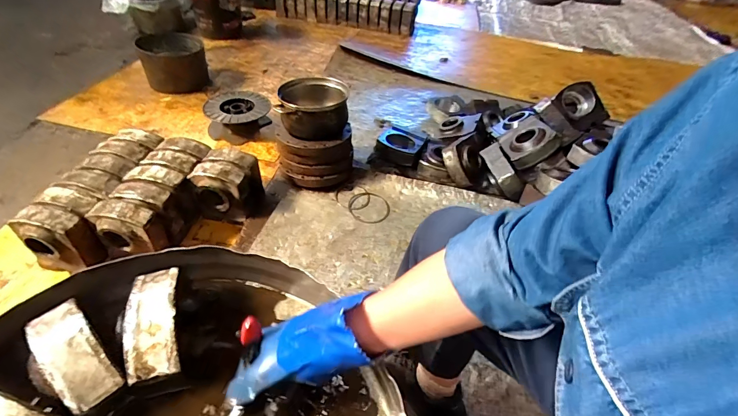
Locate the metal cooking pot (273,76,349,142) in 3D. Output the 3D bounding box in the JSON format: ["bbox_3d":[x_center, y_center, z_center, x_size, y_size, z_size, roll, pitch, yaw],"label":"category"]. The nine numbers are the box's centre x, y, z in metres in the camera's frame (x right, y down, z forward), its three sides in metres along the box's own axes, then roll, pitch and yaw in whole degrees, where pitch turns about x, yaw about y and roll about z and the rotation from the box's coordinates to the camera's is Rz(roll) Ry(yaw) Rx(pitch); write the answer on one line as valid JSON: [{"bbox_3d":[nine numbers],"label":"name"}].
[{"bbox_3d":[-0.178,-0.313,1.212,0.228,0.131,0.191,5,43,-3],"label":"metal cooking pot"}]

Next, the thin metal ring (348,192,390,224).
[{"bbox_3d":[-0.001,0.000,1.250,0.139,0.007,0.133,3,56,-4],"label":"thin metal ring"}]

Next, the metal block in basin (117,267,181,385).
[{"bbox_3d":[-0.304,0.150,0.512,0.076,0.034,0.158,-9,45,-17],"label":"metal block in basin"}]

